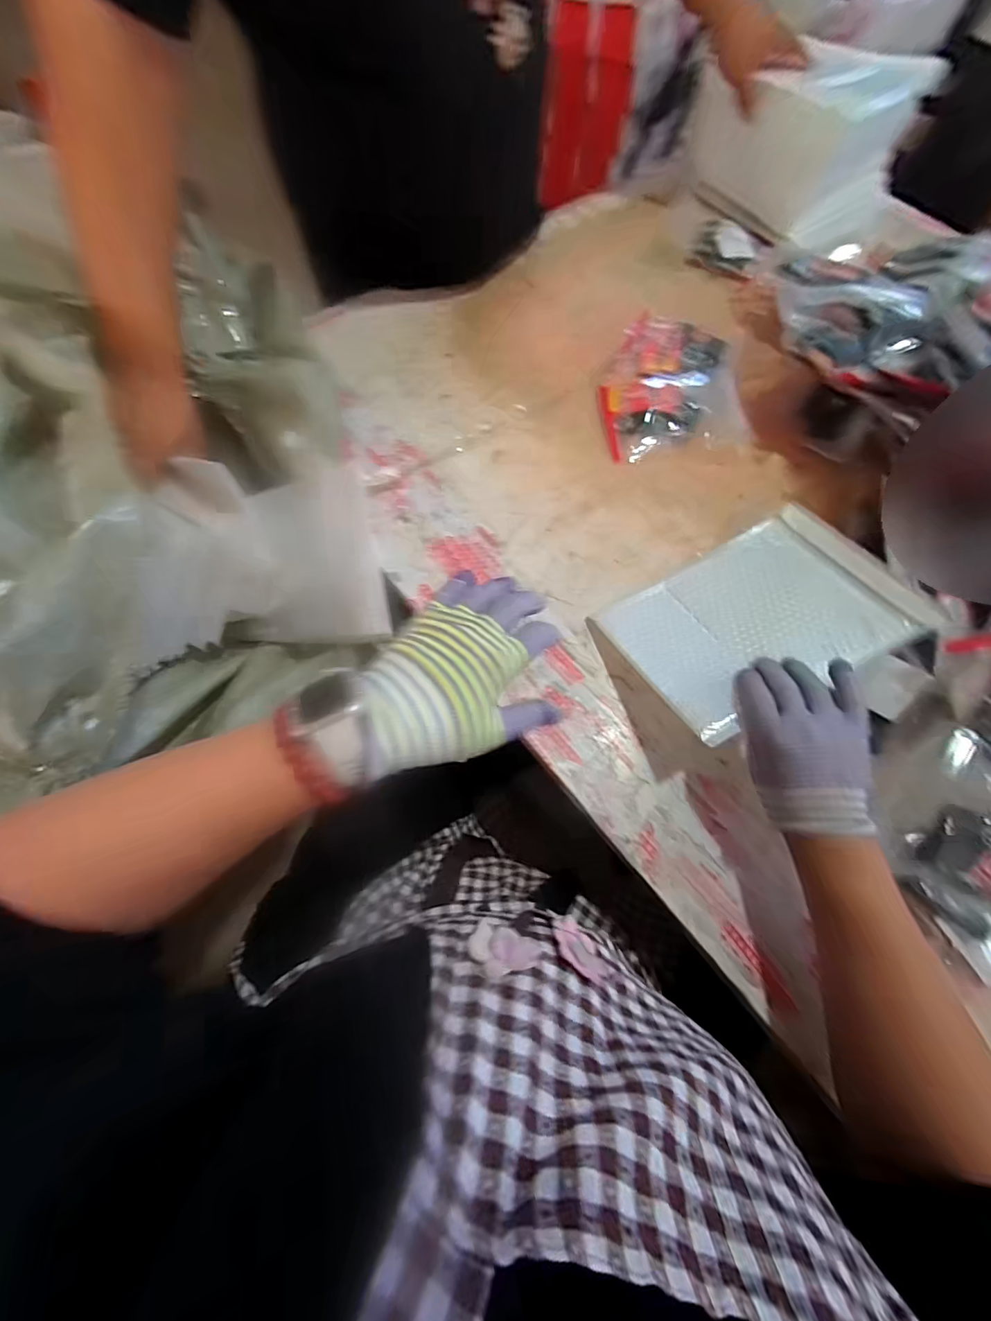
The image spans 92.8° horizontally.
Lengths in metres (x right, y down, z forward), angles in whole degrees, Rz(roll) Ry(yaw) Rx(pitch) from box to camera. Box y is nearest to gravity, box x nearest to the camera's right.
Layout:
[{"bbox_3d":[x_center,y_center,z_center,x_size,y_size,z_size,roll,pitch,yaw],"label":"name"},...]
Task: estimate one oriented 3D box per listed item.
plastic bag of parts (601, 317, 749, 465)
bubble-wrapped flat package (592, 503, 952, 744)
[{"bbox_3d":[0.235,-0.395,0.662,0.196,0.032,0.255,-8,68,-6],"label":"plastic bag of parts"},{"bbox_3d":[0.267,-0.048,0.485,0.277,0.020,0.184,-27,56,-9],"label":"bubble-wrapped flat package"}]

